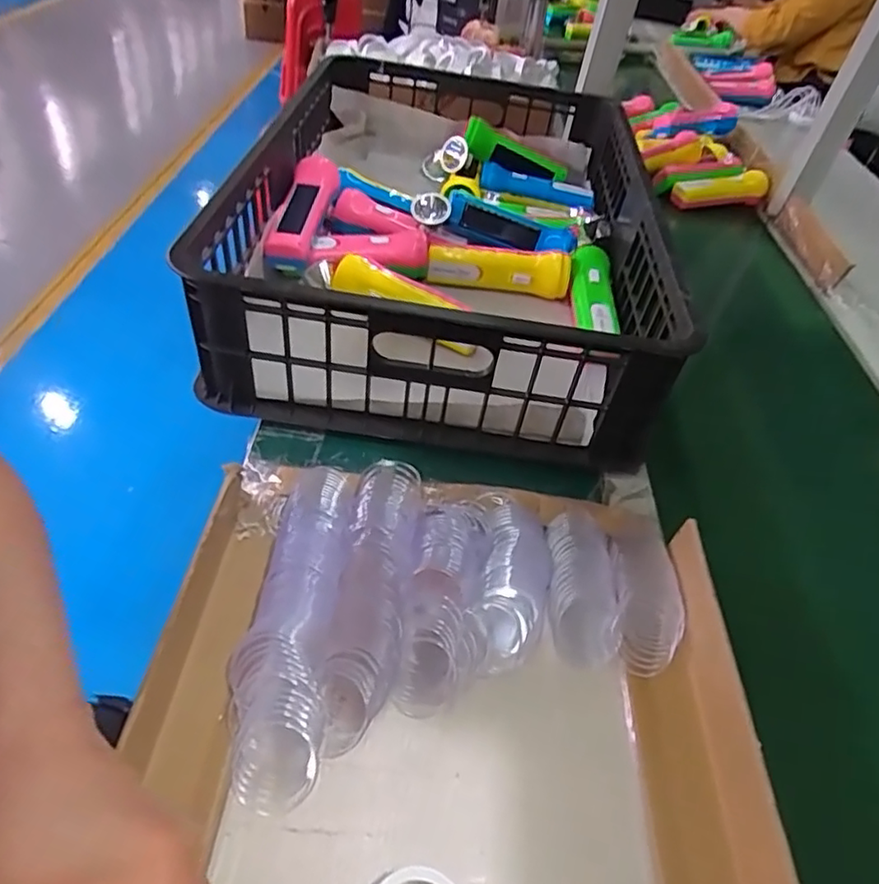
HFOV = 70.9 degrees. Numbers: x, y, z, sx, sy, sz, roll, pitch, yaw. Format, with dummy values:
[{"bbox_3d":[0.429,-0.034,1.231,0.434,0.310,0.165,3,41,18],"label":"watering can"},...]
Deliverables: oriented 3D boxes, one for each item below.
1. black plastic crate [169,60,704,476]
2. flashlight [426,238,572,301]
[{"bbox_3d":[0.017,-0.236,0.675,0.396,0.139,0.555,8,45,-2],"label":"black plastic crate"},{"bbox_3d":[0.066,-0.193,0.684,0.155,0.042,0.034,10,45,-1],"label":"flashlight"}]

